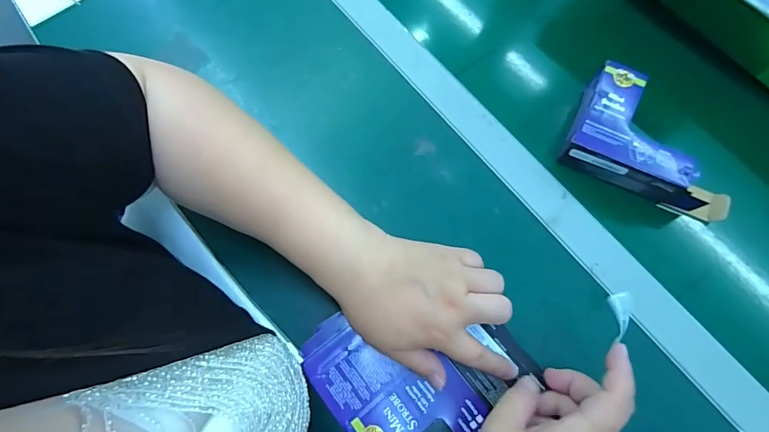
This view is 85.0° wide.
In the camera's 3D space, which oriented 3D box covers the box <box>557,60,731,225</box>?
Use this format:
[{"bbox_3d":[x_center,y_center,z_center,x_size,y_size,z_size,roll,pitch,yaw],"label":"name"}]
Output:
[{"bbox_3d":[0.253,-0.067,0.389,0.156,0.047,0.089,25,73,10],"label":"box"}]

